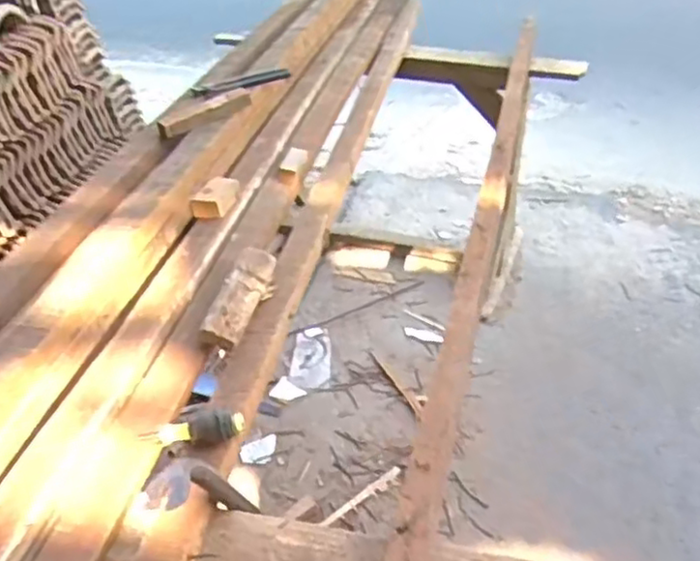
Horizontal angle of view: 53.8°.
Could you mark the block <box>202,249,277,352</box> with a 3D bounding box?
[{"bbox_3d":[-0.171,0.024,1.089,0.066,0.045,0.207,6,37,12],"label":"block"}]

